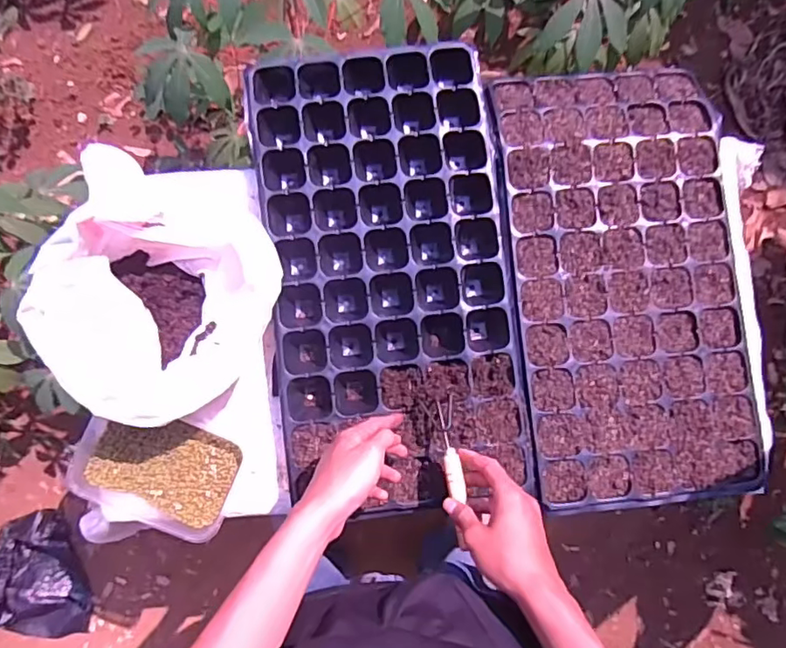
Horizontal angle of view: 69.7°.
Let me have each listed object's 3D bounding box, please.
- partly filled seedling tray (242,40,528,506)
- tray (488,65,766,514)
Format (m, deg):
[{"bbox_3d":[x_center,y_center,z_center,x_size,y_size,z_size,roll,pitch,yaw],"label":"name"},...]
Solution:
[{"bbox_3d":[-0.001,-0.057,0.654,0.271,0.068,0.510,-6,80,-1],"label":"partly filled seedling tray"},{"bbox_3d":[0.274,-0.056,0.664,0.265,0.052,0.513,-6,80,0],"label":"tray"}]

